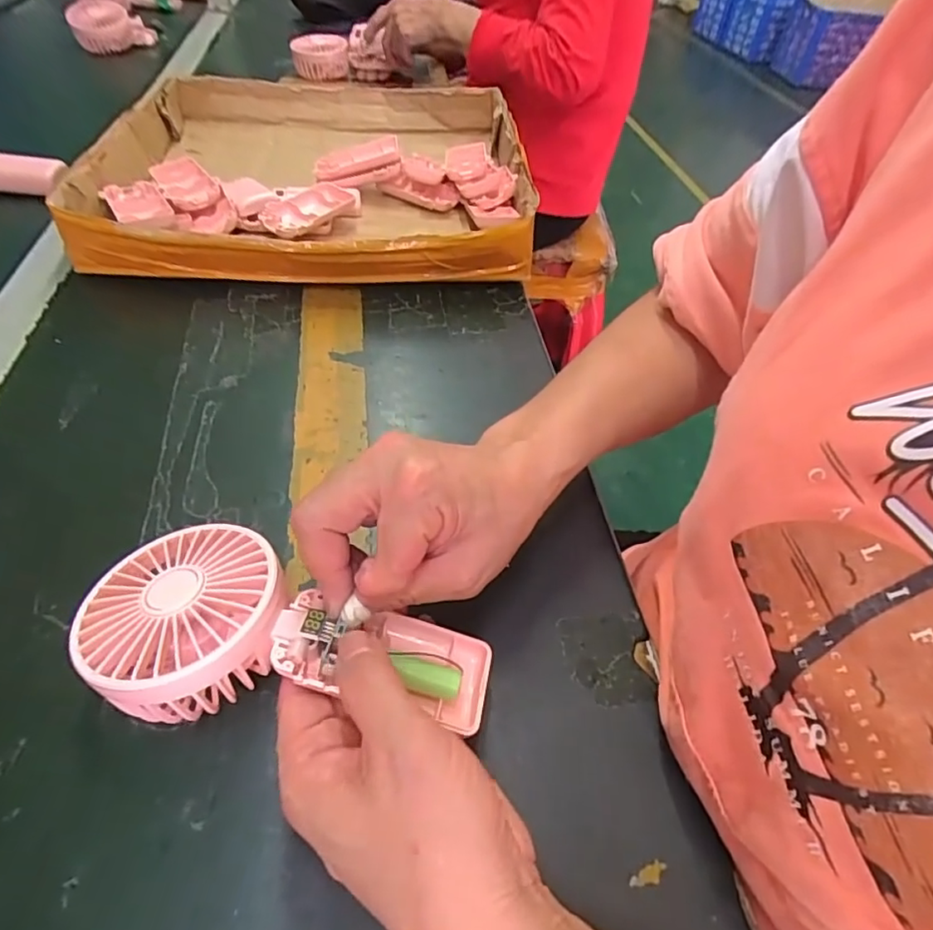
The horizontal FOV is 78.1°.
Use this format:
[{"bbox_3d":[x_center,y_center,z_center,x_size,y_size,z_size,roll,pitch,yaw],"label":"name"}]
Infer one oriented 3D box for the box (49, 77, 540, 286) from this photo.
[{"bbox_3d":[-0.154,-0.319,0.617,0.415,0.061,0.403,-2,48,-6],"label":"box"}]

